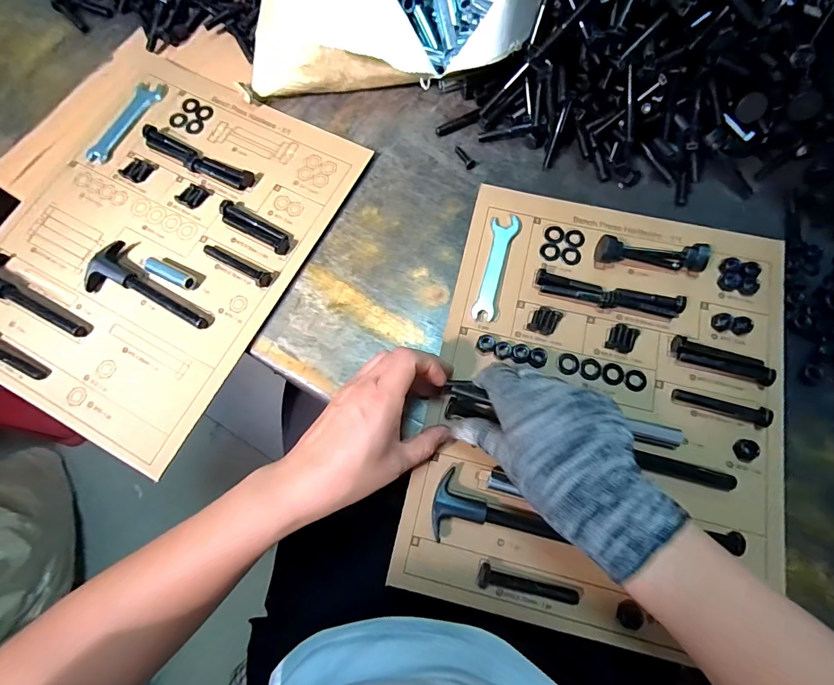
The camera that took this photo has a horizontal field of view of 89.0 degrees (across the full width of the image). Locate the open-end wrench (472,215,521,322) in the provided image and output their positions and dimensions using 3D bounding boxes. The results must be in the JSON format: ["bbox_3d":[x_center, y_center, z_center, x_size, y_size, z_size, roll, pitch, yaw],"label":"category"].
[{"bbox_3d":[0.078,-0.075,0.413,0.026,0.004,0.113,14,75,6],"label":"open-end wrench"}]

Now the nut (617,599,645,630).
[{"bbox_3d":[0.161,0.206,0.320,0.016,0.010,0.018,24,76,9],"label":"nut"}]

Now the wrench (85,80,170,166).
[{"bbox_3d":[-0.321,-0.246,0.472,0.034,0.008,0.115,24,76,9],"label":"wrench"}]

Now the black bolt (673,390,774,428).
[{"bbox_3d":[0.260,0.053,0.362,0.072,0.016,0.013,20,76,8],"label":"black bolt"}]

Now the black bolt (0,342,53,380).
[{"bbox_3d":[-0.383,0.014,0.398,0.082,0.017,0.015,25,76,9],"label":"black bolt"}]

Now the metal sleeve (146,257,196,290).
[{"bbox_3d":[-0.240,-0.067,0.415,0.051,0.014,0.015,27,77,9],"label":"metal sleeve"}]

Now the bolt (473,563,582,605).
[{"bbox_3d":[0.085,0.190,0.328,0.075,0.012,0.017,14,75,6],"label":"bolt"}]

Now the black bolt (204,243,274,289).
[{"bbox_3d":[-0.177,-0.077,0.412,0.079,0.011,0.013,29,77,10],"label":"black bolt"}]

